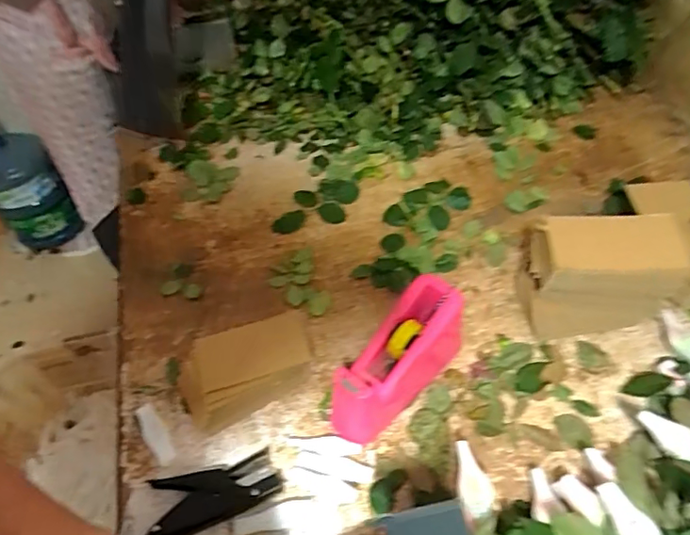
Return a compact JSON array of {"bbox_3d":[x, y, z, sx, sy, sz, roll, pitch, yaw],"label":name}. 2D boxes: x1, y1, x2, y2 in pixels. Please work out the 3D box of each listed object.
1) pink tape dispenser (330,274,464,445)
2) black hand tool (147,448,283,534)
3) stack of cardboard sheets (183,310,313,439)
[{"bbox_3d":[0.071,0.111,0.641,0.084,0.100,0.186,31,61,25],"label":"pink tape dispenser"},{"bbox_3d":[-0.146,0.256,0.599,0.147,0.021,0.064,-13,53,-4],"label":"black hand tool"},{"bbox_3d":[-0.128,0.124,0.684,0.171,0.048,0.110,-26,55,-14],"label":"stack of cardboard sheets"}]

